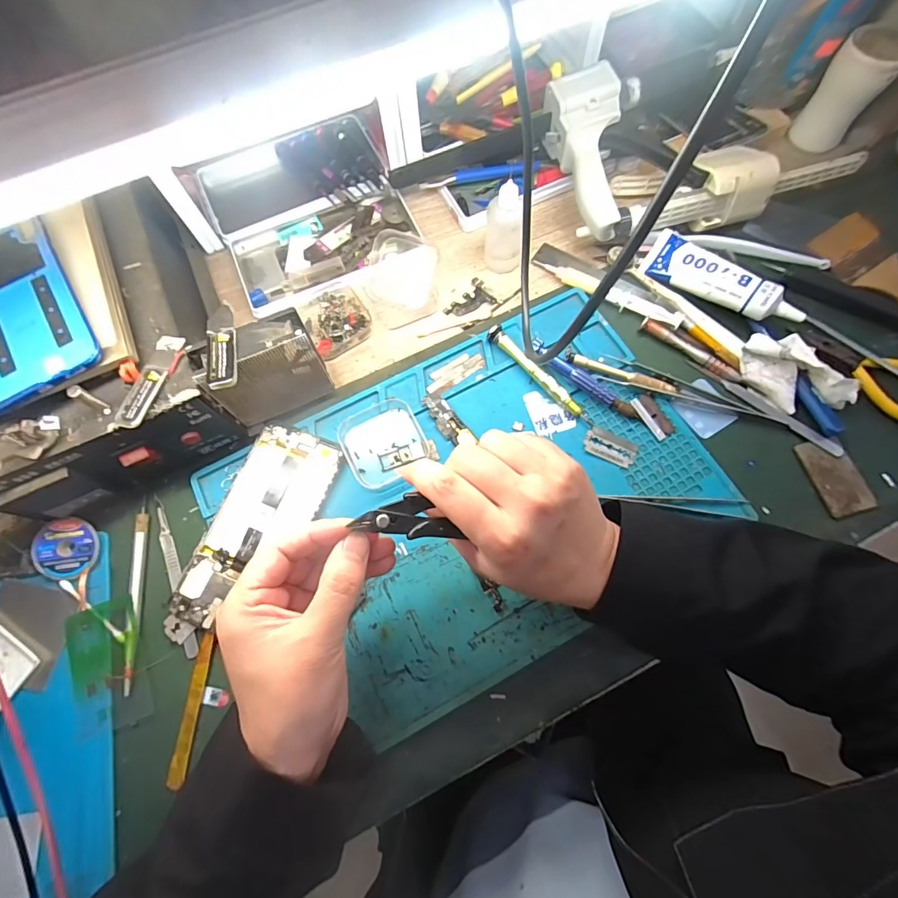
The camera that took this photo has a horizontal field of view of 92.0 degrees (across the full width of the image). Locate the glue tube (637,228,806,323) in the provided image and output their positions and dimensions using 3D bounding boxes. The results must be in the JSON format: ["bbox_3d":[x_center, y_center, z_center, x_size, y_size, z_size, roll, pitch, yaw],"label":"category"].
[{"bbox_3d":[0.234,-0.143,0.380,0.132,0.020,0.043,45,105,23],"label":"glue tube"}]

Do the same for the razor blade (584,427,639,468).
[{"bbox_3d":[0.131,-0.001,0.353,0.041,0.004,0.024,22,75,2],"label":"razor blade"}]

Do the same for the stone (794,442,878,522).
[{"bbox_3d":[0.304,0.021,0.340,0.037,0.004,0.061,-15,72,-3],"label":"stone"}]

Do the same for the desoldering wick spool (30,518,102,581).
[{"bbox_3d":[-0.295,0.077,0.333,0.044,0.007,0.044,1,86,-10],"label":"desoldering wick spool"}]

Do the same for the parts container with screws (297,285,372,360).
[{"bbox_3d":[-0.105,-0.122,0.401,0.058,0.019,0.062,-29,74,-8],"label":"parts container with screws"}]

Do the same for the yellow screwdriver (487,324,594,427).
[{"bbox_3d":[0.078,-0.063,0.369,0.011,0.018,0.116,-42,76,-11],"label":"yellow screwdriver"}]

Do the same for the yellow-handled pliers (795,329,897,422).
[{"bbox_3d":[0.352,-0.064,0.359,0.119,0.014,0.056,34,76,12],"label":"yellow-handled pliers"}]

